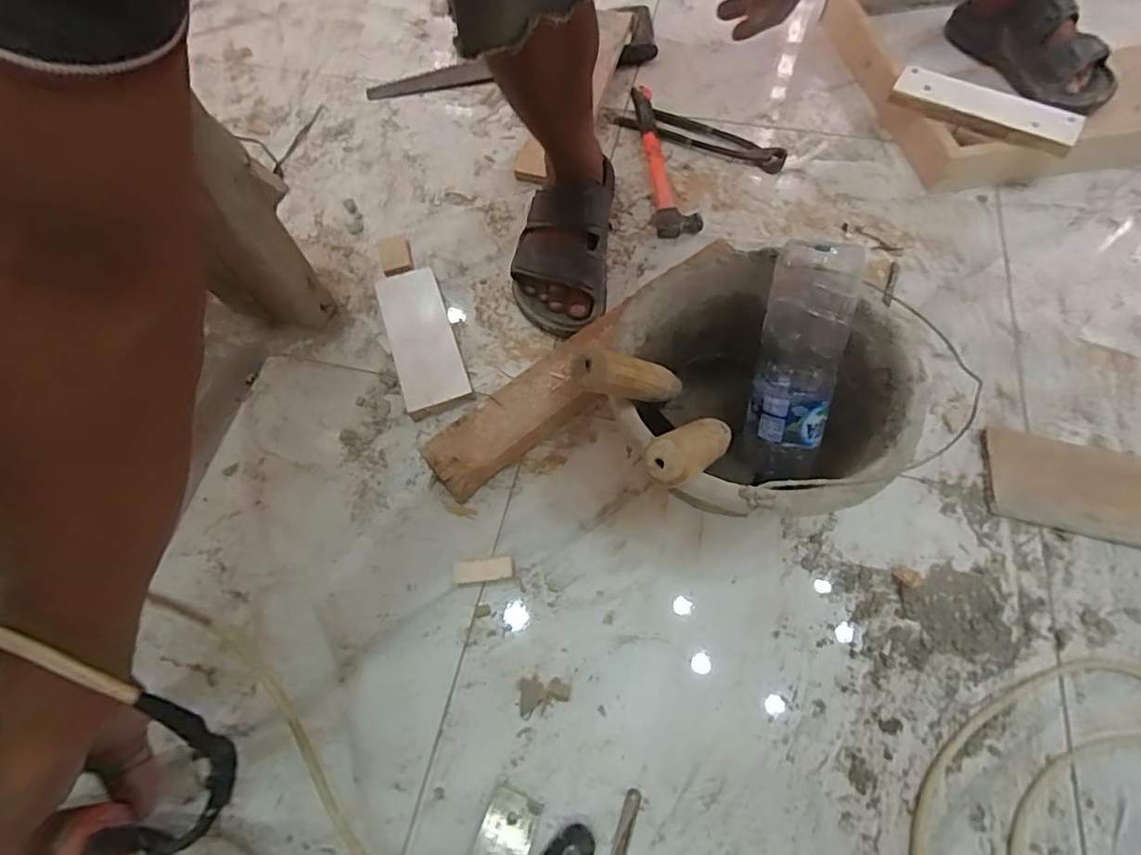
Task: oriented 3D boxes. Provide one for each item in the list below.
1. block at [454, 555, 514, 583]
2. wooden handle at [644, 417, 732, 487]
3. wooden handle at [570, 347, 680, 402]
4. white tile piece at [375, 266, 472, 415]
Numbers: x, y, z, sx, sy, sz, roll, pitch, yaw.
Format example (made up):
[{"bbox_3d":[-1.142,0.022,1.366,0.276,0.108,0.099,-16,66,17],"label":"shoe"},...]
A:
[{"bbox_3d":[-0.082,0.135,0.514,0.055,0.016,0.020,-7,65,0],"label":"block"},{"bbox_3d":[0.085,0.011,0.363,0.030,0.025,0.103,42,31,20],"label":"wooden handle"},{"bbox_3d":[0.051,-0.036,0.400,0.027,0.118,0.024,-40,61,32],"label":"wooden handle"},{"bbox_3d":[-0.172,-0.105,0.627,0.069,0.021,0.190,-19,65,-6],"label":"white tile piece"}]

